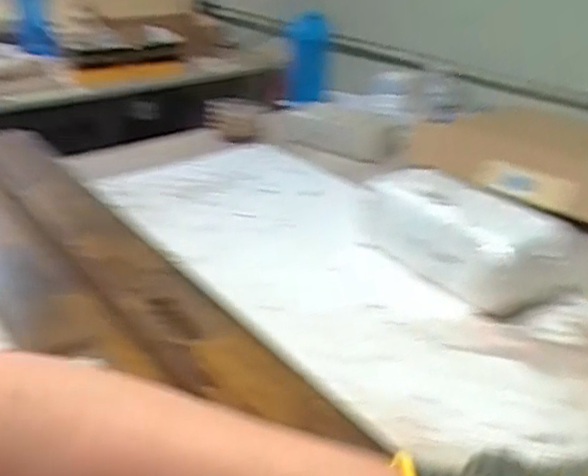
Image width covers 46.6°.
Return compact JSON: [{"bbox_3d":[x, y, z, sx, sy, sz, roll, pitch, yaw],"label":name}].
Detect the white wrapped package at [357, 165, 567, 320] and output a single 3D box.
[{"bbox_3d":[0.206,-0.003,0.866,0.144,0.114,0.252,-19,33,-34],"label":"white wrapped package"}]

